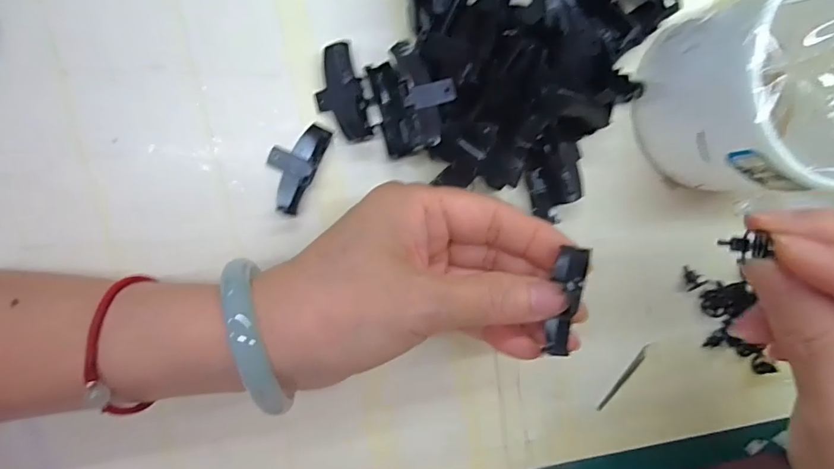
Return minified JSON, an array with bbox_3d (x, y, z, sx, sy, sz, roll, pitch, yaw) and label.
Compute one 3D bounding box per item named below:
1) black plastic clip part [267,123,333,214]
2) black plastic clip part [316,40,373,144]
[{"bbox_3d":[-0.055,-0.031,0.210,0.021,0.011,0.040,26,94,-9],"label":"black plastic clip part"},{"bbox_3d":[-0.033,-0.061,0.209,0.020,0.010,0.040,-15,99,-4],"label":"black plastic clip part"}]

